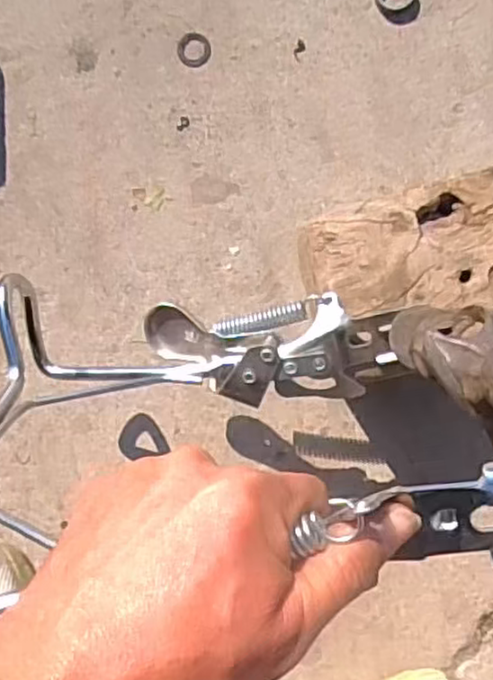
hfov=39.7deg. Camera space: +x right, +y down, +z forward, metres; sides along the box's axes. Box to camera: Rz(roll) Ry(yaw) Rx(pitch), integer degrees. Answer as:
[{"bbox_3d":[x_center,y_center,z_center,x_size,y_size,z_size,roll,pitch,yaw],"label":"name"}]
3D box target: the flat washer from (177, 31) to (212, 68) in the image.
[{"bbox_3d":[-0.040,-0.224,0.527,0.026,0.004,0.026,0,91,3],"label":"flat washer"}]

